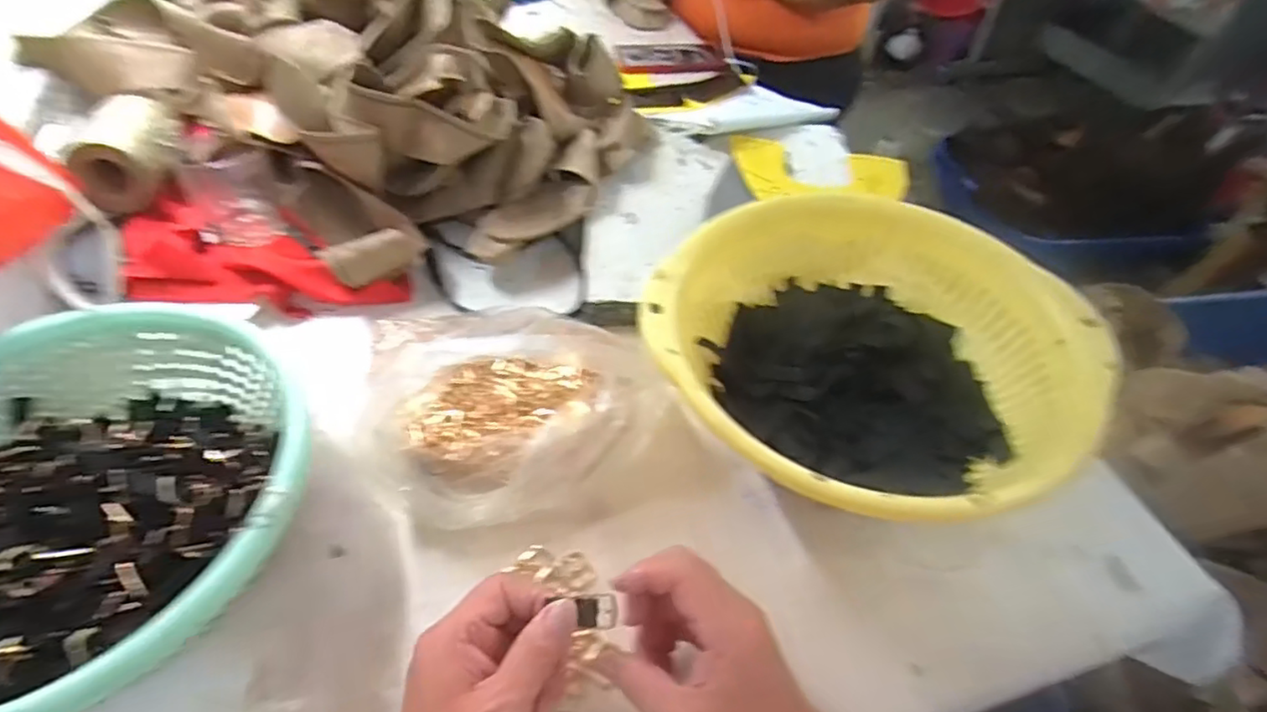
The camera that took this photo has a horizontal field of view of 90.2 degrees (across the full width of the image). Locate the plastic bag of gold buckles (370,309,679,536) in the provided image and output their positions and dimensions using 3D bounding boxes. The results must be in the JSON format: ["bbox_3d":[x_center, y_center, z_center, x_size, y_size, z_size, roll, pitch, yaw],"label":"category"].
[{"bbox_3d":[-0.092,0.022,0.489,0.215,0.042,0.202,-13,53,-14],"label":"plastic bag of gold buckles"}]

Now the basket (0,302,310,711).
[{"bbox_3d":[-0.343,0.076,0.382,0.262,0.074,0.302,-32,60,-26],"label":"basket"}]

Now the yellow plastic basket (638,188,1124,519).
[{"bbox_3d":[0.157,0.005,0.463,0.298,0.106,0.259,5,49,1],"label":"yellow plastic basket"}]

